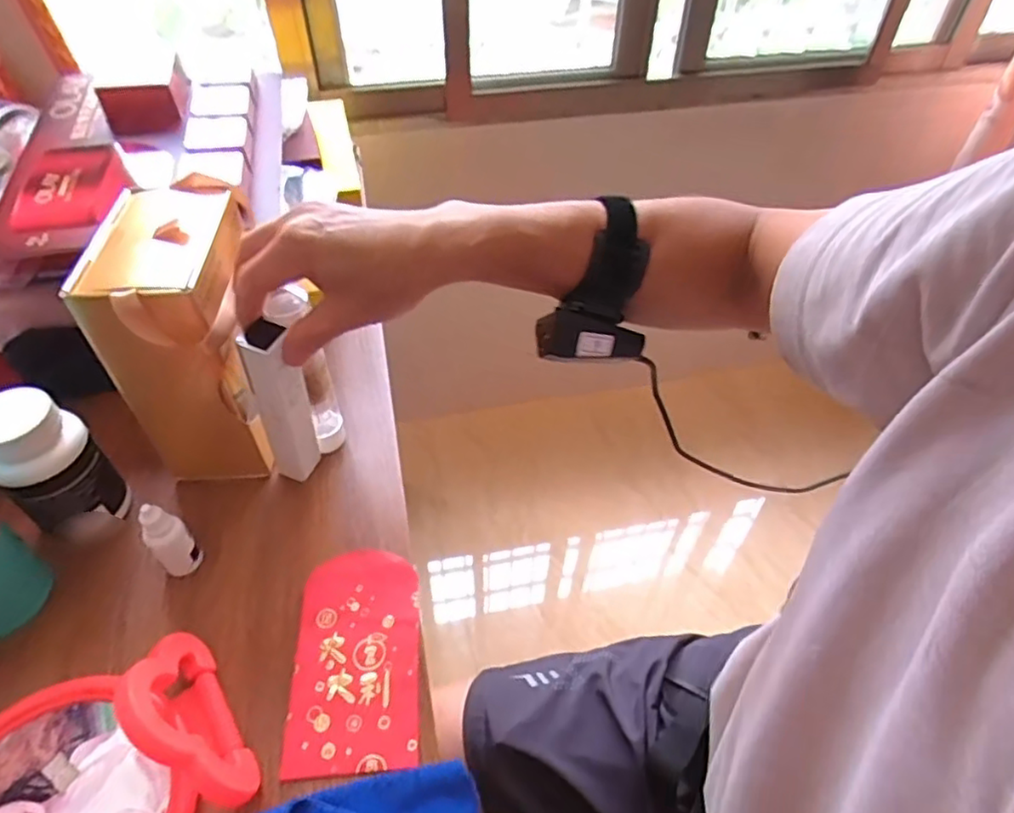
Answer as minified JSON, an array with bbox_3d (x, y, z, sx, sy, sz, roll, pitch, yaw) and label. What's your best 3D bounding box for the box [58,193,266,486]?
[{"bbox_3d":[-0.230,-0.047,0.467,0.079,0.183,0.123,-4,47,-8],"label":"box"}]

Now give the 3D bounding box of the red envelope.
[{"bbox_3d":[-0.097,0.160,0.412,0.079,0.007,0.138,-3,49,-4],"label":"red envelope"}]

